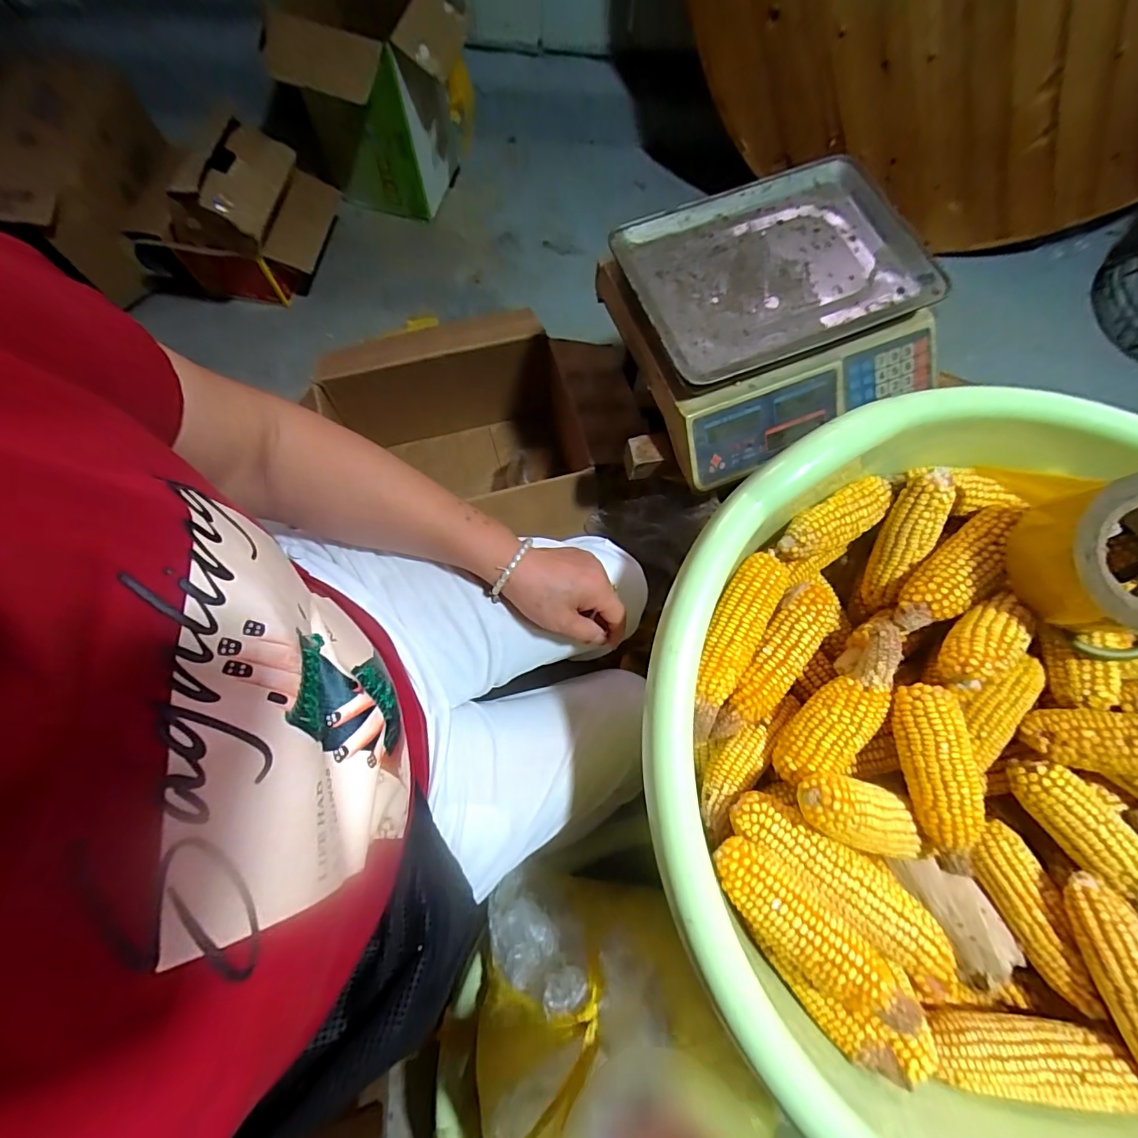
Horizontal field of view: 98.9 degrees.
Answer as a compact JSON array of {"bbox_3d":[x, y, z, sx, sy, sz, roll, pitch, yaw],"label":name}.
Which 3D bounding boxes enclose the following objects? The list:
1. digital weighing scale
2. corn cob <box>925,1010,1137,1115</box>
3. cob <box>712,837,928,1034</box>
[{"bbox_3d":[0.240,-0.302,0.577,0.326,0.101,0.309,-23,77,-8],"label":"digital weighing scale"},{"bbox_3d":[0.338,0.359,0.358,0.129,0.036,0.042,3,74,-1],"label":"corn cob"},{"bbox_3d":[0.162,0.247,0.334,0.136,0.038,0.044,36,76,28],"label":"cob"}]

